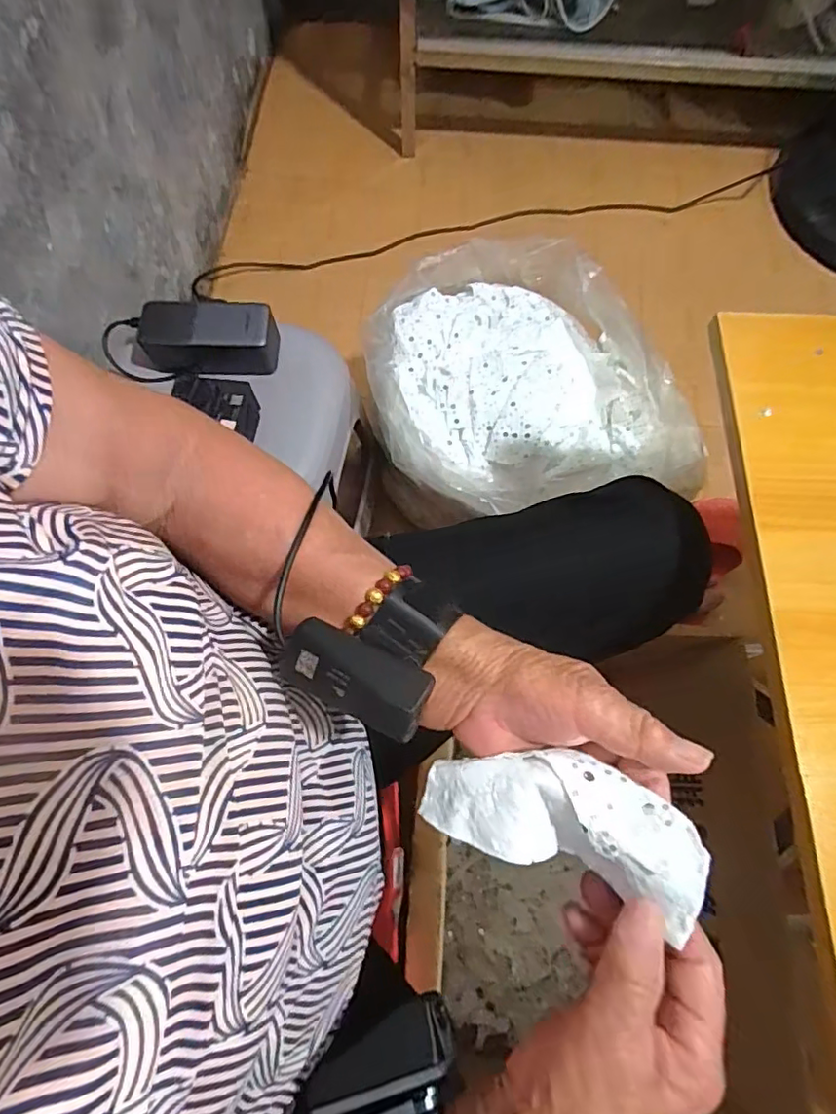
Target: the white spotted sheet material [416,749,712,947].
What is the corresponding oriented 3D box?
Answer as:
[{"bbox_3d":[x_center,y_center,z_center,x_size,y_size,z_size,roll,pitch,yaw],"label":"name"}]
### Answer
[{"bbox_3d":[0.068,0.127,0.280,0.130,0.030,0.055,8,72,19],"label":"white spotted sheet material"}]

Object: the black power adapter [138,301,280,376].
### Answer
[{"bbox_3d":[-0.216,-0.229,0.597,0.134,0.054,0.060,-4,73,-2],"label":"black power adapter"}]

